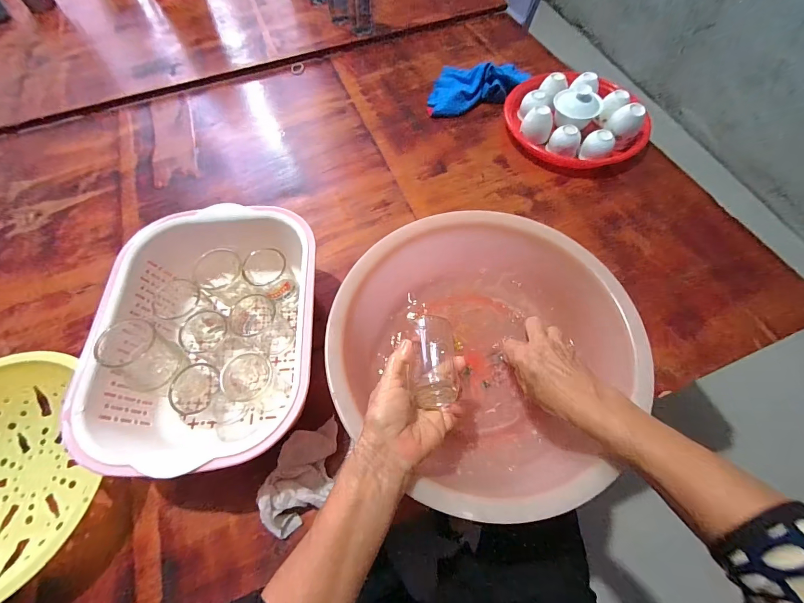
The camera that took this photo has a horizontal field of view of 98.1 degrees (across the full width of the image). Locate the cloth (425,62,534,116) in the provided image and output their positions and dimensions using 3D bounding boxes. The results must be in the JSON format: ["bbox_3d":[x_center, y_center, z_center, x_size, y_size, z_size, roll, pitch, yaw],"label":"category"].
[{"bbox_3d":[0.150,-0.446,0.707,0.193,0.047,0.150,-1,64,1],"label":"cloth"}]

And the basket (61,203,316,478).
[{"bbox_3d":[-0.214,0.037,0.432,0.234,0.127,0.301,-3,64,0],"label":"basket"}]

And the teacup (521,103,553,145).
[{"bbox_3d":[0.243,-0.316,0.626,0.055,0.045,0.049,20,66,11],"label":"teacup"}]

